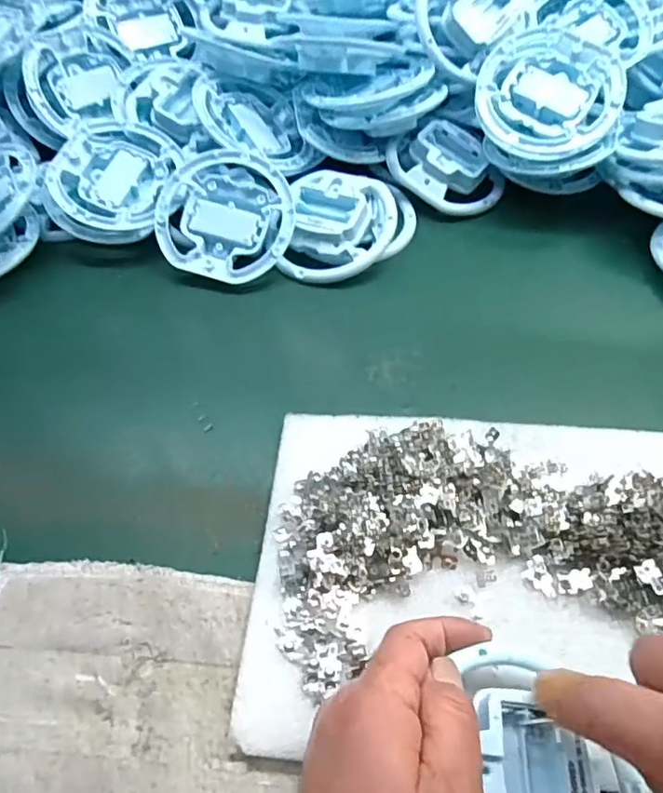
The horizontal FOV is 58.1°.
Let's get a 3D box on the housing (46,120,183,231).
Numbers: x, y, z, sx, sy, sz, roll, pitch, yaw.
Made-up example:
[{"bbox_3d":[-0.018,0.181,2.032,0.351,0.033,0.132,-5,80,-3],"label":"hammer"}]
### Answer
[{"bbox_3d":[-0.174,-0.176,0.474,0.087,0.017,0.105,17,62,-4],"label":"housing"}]

